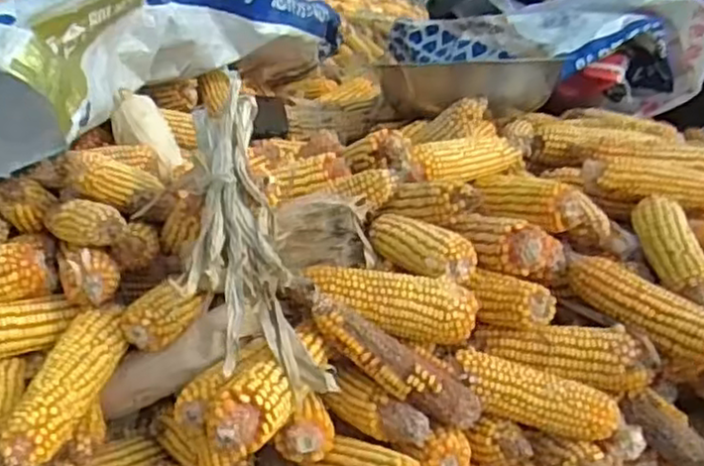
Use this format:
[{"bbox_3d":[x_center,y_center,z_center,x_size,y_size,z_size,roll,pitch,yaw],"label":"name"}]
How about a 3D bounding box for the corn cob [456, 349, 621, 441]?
[{"bbox_3d":[0.156,0.138,0.604,0.133,0.039,0.034,10,24,15],"label":"corn cob"}]

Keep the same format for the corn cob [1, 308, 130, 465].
[{"bbox_3d":[-0.235,0.125,0.591,0.045,0.048,0.163,5,23,4],"label":"corn cob"}]

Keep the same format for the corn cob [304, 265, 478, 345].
[{"bbox_3d":[0.036,0.062,0.625,0.154,0.044,0.045,8,23,10],"label":"corn cob"}]

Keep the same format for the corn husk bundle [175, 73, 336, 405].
[{"bbox_3d":[-0.094,-0.006,0.592,0.096,0.058,0.285,-6,59,-20],"label":"corn husk bundle"}]

